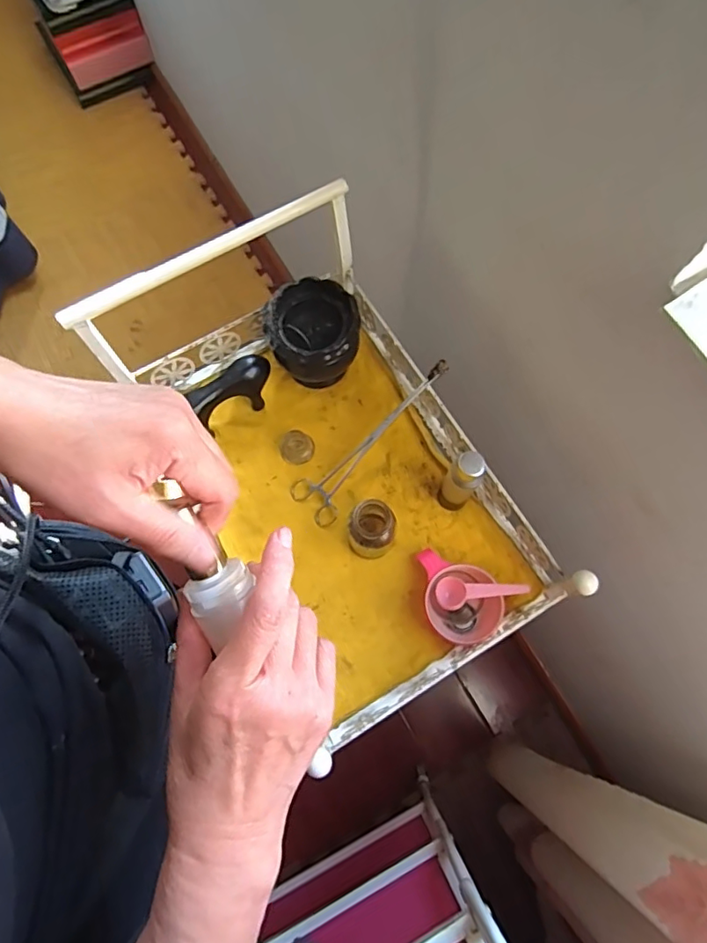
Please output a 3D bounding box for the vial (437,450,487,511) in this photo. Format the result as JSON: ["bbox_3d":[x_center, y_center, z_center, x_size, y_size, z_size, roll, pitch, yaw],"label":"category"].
[{"bbox_3d":[0.126,0.014,0.640,0.037,0.115,0.036,0,72,0],"label":"vial"}]

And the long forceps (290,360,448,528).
[{"bbox_3d":[0.026,-0.040,0.674,0.070,0.016,0.251,46,99,13],"label":"long forceps"}]

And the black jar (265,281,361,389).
[{"bbox_3d":[-0.051,-0.169,0.703,0.109,0.108,0.106,0,72,0],"label":"black jar"}]

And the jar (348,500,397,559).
[{"bbox_3d":[0.024,0.067,0.638,0.050,0.093,0.058,32,74,9],"label":"jar"}]

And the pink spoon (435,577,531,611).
[{"bbox_3d":[0.144,0.134,0.610,0.101,0.011,0.034,-9,71,12],"label":"pink spoon"}]

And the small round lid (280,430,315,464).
[{"bbox_3d":[-0.074,-0.032,0.712,0.044,0.022,0.040,-15,72,-5],"label":"small round lid"}]

